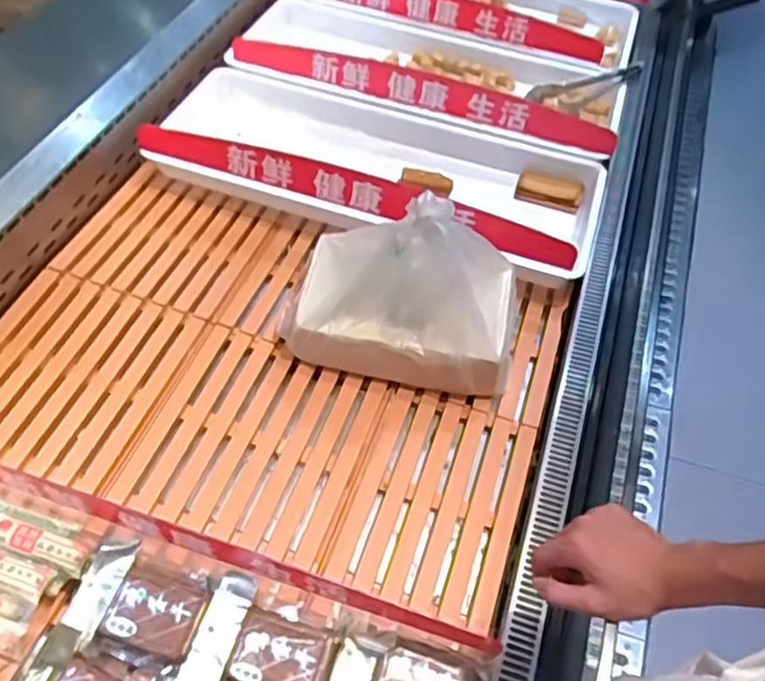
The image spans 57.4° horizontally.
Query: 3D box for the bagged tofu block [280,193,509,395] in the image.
[{"bbox_3d":[0.025,-0.074,0.980,0.322,0.251,0.172,6,51,3],"label":"bagged tofu block"}]

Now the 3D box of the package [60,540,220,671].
[{"bbox_3d":[-0.262,0.283,0.762,0.141,0.019,0.112,15,52,10],"label":"package"}]

